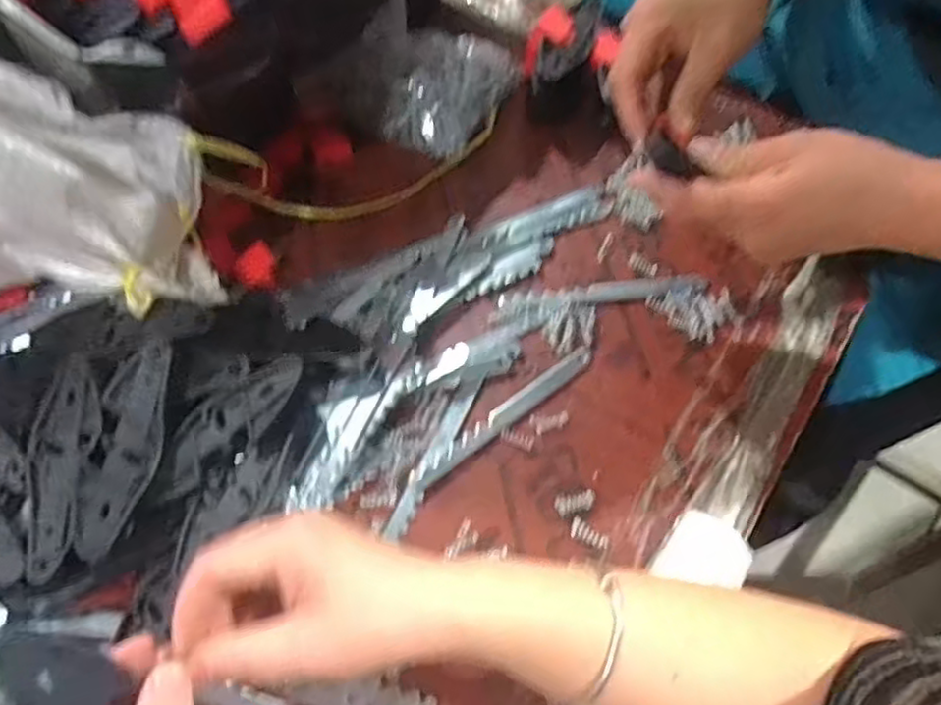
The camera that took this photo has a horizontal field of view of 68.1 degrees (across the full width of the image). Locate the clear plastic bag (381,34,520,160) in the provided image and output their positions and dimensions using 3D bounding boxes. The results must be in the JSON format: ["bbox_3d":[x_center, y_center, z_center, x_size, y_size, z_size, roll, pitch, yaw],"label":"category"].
[{"bbox_3d":[-0.018,-0.223,0.592,0.084,0.053,0.123,25,61,14],"label":"clear plastic bag"}]

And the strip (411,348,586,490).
[{"bbox_3d":[0.023,0.040,0.448,0.145,0.004,0.015,-36,62,-19],"label":"strip"}]

